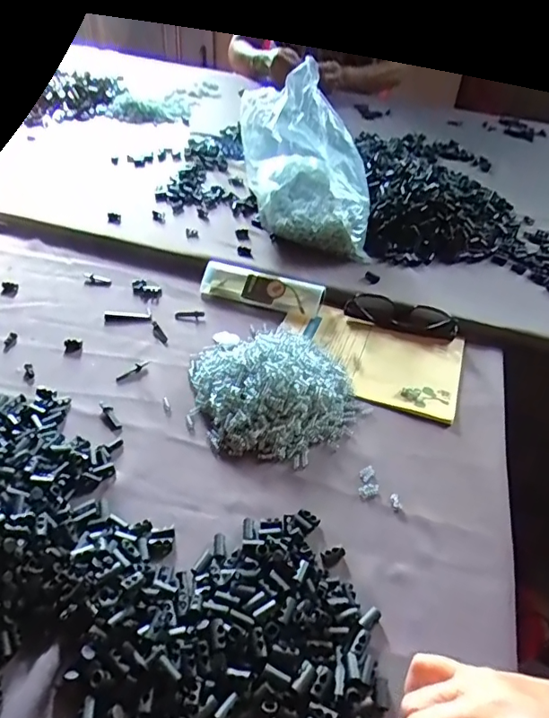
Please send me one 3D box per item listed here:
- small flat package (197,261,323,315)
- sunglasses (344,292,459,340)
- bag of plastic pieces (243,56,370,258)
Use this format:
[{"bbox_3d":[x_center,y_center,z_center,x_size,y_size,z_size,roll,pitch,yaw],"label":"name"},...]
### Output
[{"bbox_3d":[-0.017,-0.090,0.645,0.152,0.027,0.039,15,44,13],"label":"small flat package"},{"bbox_3d":[0.150,-0.053,0.611,0.129,0.032,0.028,12,43,9],"label":"sunglasses"},{"bbox_3d":[0.044,-0.278,0.718,0.169,0.193,0.221,1,42,-2],"label":"bag of plastic pieces"}]

